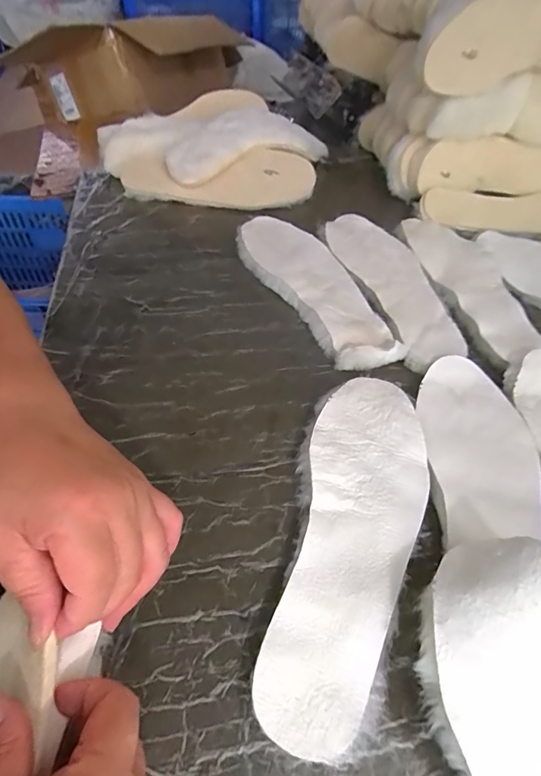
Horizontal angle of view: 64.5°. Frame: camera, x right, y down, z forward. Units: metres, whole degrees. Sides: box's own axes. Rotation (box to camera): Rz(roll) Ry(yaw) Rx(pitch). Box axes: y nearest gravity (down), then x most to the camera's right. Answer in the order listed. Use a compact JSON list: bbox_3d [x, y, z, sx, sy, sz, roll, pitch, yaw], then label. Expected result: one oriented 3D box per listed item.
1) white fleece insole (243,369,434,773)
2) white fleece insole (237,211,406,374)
[{"bbox_3d":[0.059,0.098,0.310,0.088,0.018,0.263,15,52,12],"label":"white fleece insole"},{"bbox_3d":[0.048,-0.119,0.492,0.093,0.020,0.273,-20,53,-17],"label":"white fleece insole"}]

